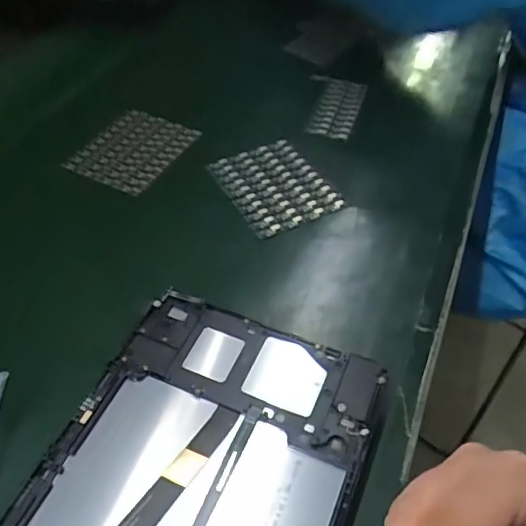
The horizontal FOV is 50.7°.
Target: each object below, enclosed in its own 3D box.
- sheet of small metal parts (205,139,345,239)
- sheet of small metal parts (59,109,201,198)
[{"bbox_3d":[0.010,-0.066,0.464,0.077,0.010,0.097,-23,51,-19],"label":"sheet of small metal parts"},{"bbox_3d":[-0.113,-0.100,0.487,0.079,0.005,0.093,24,56,18],"label":"sheet of small metal parts"}]

